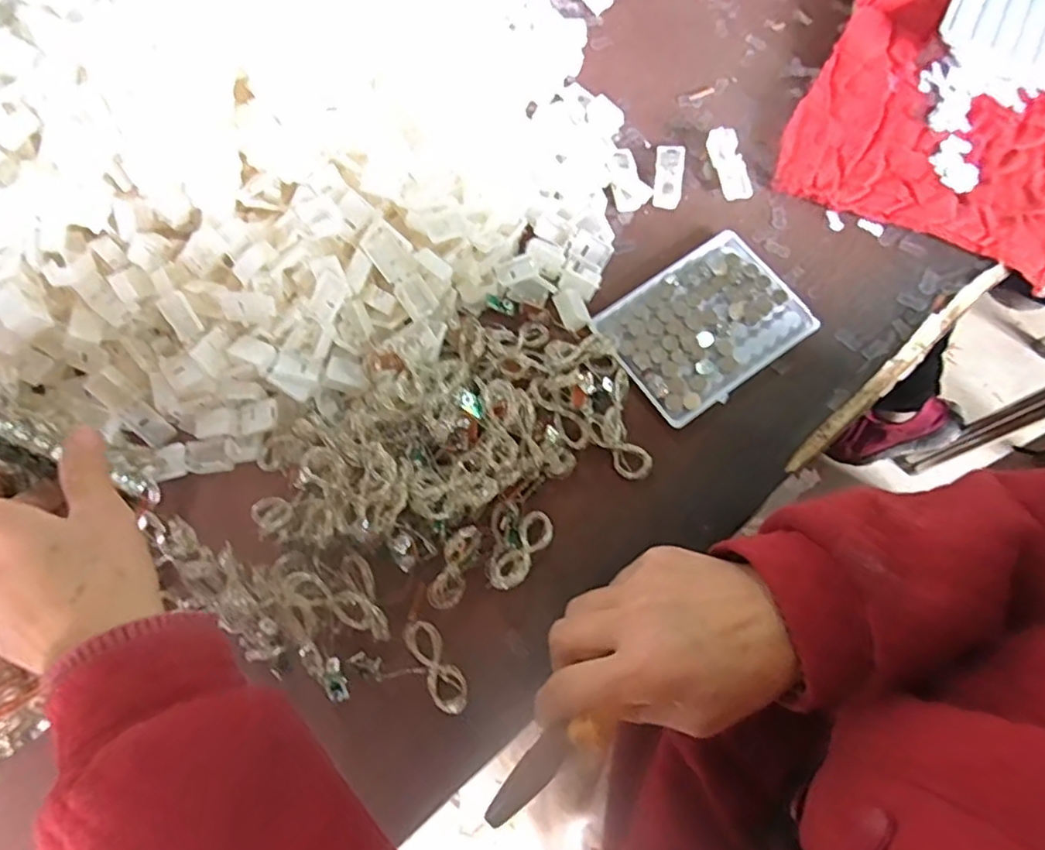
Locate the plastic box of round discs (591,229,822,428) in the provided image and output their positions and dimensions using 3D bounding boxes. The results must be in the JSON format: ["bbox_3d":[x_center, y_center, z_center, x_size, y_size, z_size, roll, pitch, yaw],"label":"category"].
[{"bbox_3d":[0.124,-0.070,0.415,0.129,0.011,0.096,-34,75,-10],"label":"plastic box of round discs"}]

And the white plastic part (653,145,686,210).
[{"bbox_3d":[0.110,-0.188,0.457,0.020,0.007,0.058,9,73,3],"label":"white plastic part"}]

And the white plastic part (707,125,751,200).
[{"bbox_3d":[0.155,-0.196,0.456,0.020,0.014,0.056,-10,73,-3],"label":"white plastic part"}]

